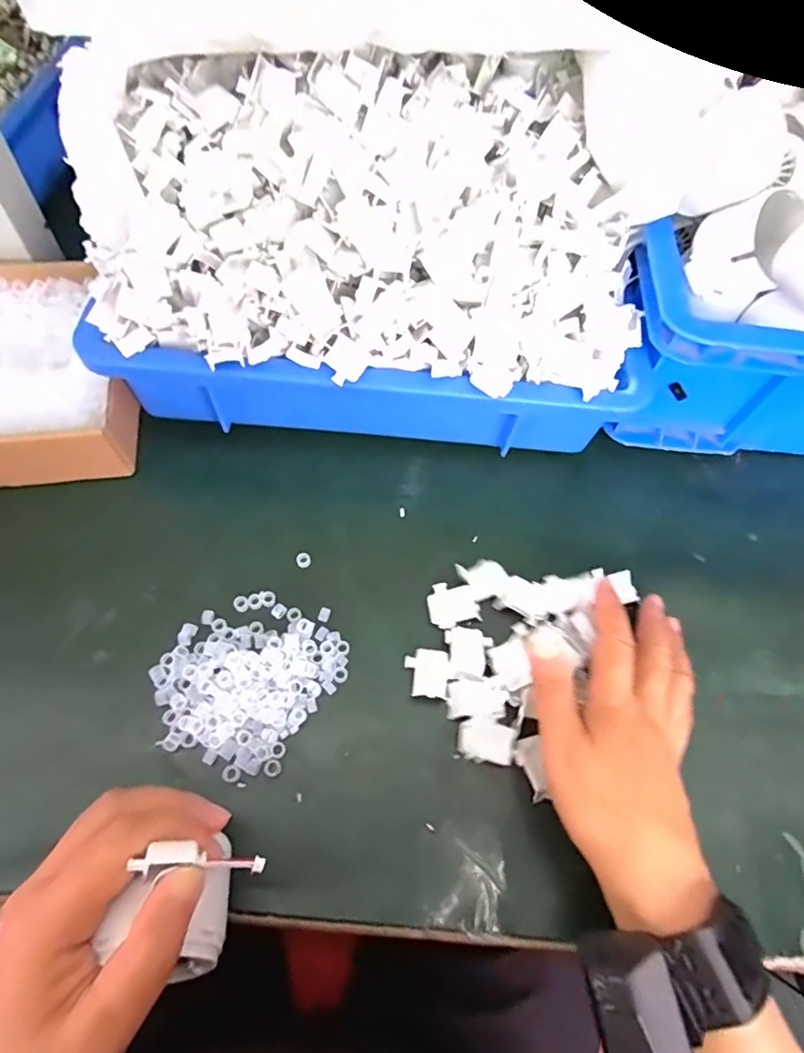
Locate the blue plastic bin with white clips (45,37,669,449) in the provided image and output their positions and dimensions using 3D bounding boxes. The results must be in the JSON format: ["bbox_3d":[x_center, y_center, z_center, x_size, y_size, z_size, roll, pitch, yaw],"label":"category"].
[{"bbox_3d":[-0.018,-0.170,0.368,0.364,0.156,0.193,9,62,0],"label":"blue plastic bin with white clips"}]

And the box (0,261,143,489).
[{"bbox_3d":[-0.270,-0.114,0.402,0.136,0.053,0.177,-5,62,-6],"label":"box"}]

